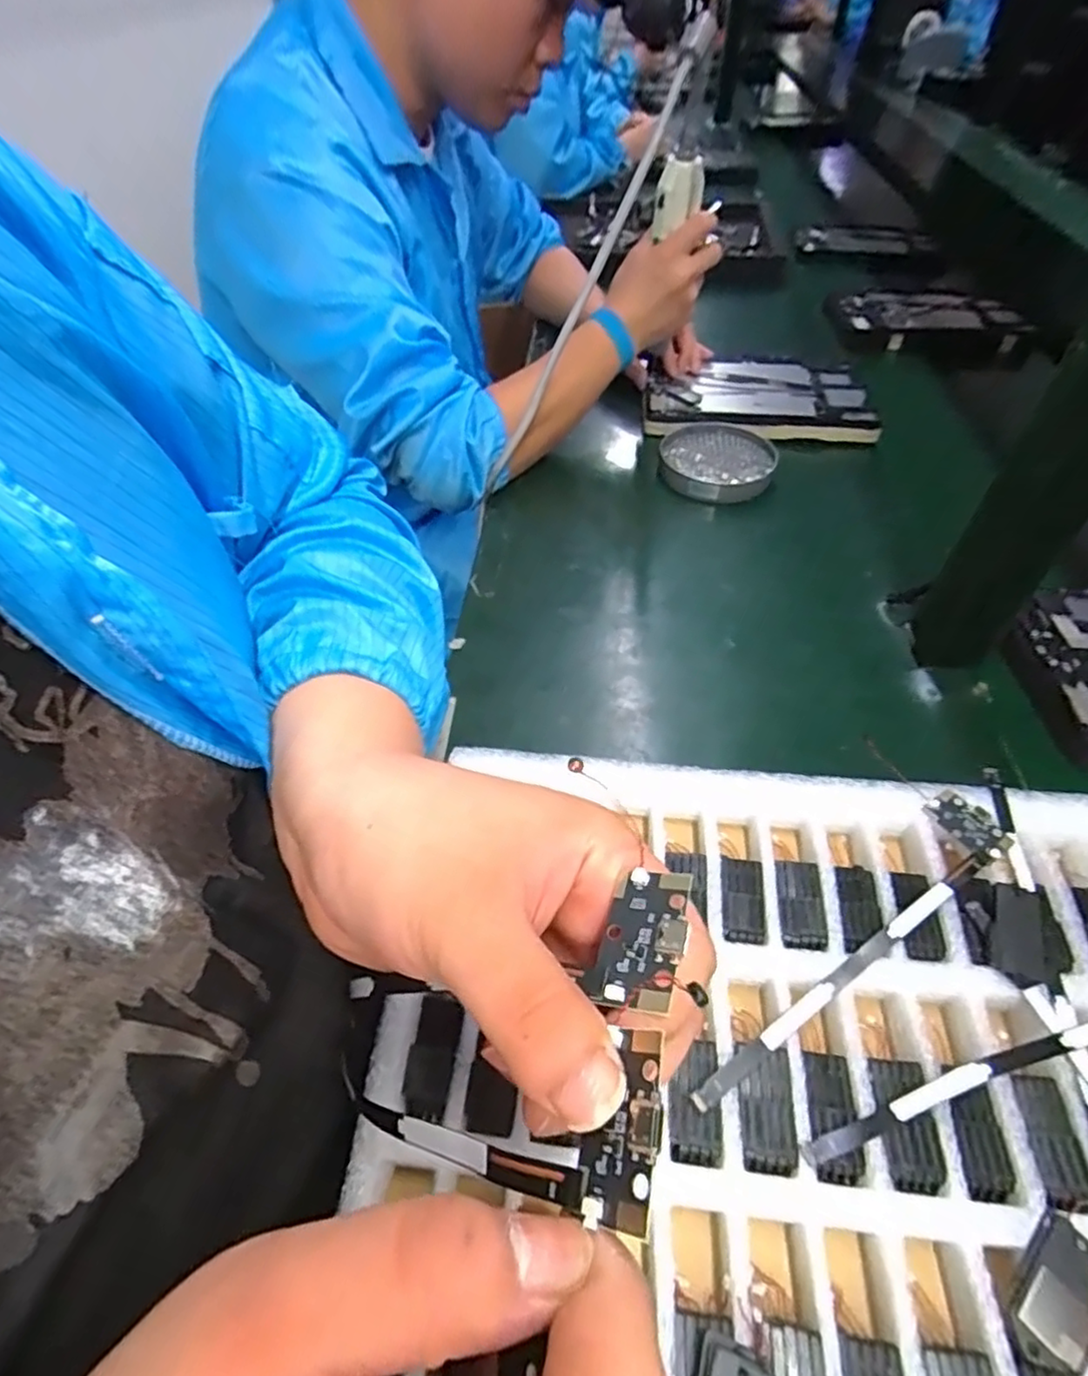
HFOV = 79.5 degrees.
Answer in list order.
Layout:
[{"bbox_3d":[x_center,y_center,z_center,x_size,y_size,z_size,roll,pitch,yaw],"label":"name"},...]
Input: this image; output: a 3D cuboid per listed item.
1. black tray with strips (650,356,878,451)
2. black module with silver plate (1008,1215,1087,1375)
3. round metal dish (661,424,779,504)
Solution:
[{"bbox_3d":[0.252,-0.327,0.743,0.230,0.037,0.170,6,48,7],"label":"black tray with strips"},{"bbox_3d":[0.159,0.187,0.201,0.040,0.007,0.018,-34,58,-25],"label":"black module with silver plate"},{"bbox_3d":[0.176,-0.229,0.670,0.110,0.027,0.119,-1,48,1],"label":"round metal dish"}]

